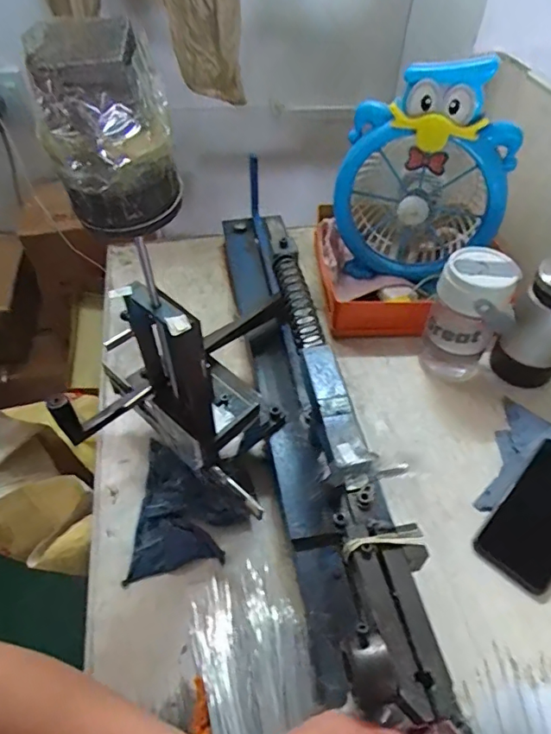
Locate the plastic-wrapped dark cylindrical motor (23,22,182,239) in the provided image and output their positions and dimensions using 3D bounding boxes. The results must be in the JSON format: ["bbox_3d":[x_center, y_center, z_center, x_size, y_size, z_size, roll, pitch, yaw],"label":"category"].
[{"bbox_3d":[-0.084,-0.119,0.245,0.057,0.091,0.061,1,49,-1],"label":"plastic-wrapped dark cylindrical motor"}]

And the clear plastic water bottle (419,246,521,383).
[{"bbox_3d":[0.237,-0.057,0.606,0.095,0.160,0.075,21,52,16],"label":"clear plastic water bottle"}]

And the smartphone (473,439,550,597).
[{"bbox_3d":[0.278,0.151,0.504,0.073,0.015,0.152,36,74,26],"label":"smartphone"}]

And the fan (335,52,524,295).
[{"bbox_3d":[0.206,-0.270,0.683,0.214,0.283,0.144,12,50,9],"label":"fan"}]

